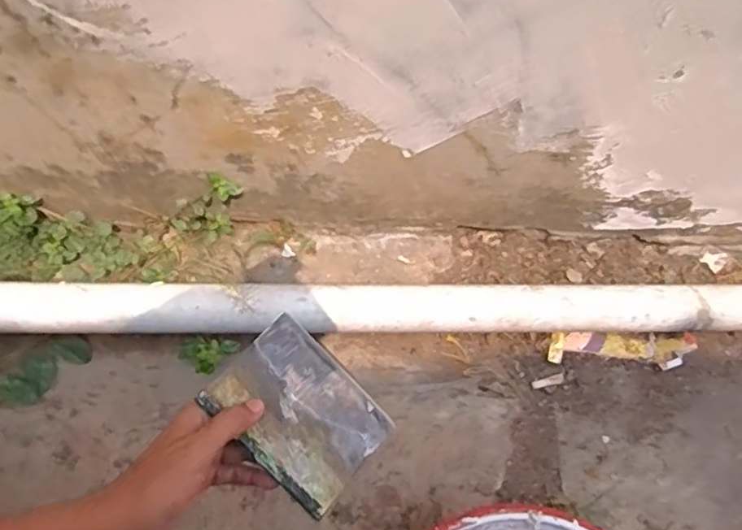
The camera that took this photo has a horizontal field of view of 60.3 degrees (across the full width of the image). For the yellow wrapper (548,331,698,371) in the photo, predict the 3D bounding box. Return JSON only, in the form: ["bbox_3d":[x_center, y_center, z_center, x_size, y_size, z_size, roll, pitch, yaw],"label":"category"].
[{"bbox_3d":[0.264,0.089,0.667,0.156,0.008,0.040,1,64,-2],"label":"yellow wrapper"}]

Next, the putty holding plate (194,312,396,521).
[{"bbox_3d":[-0.050,0.105,0.456,0.118,0.006,0.089,47,61,-4],"label":"putty holding plate"}]

